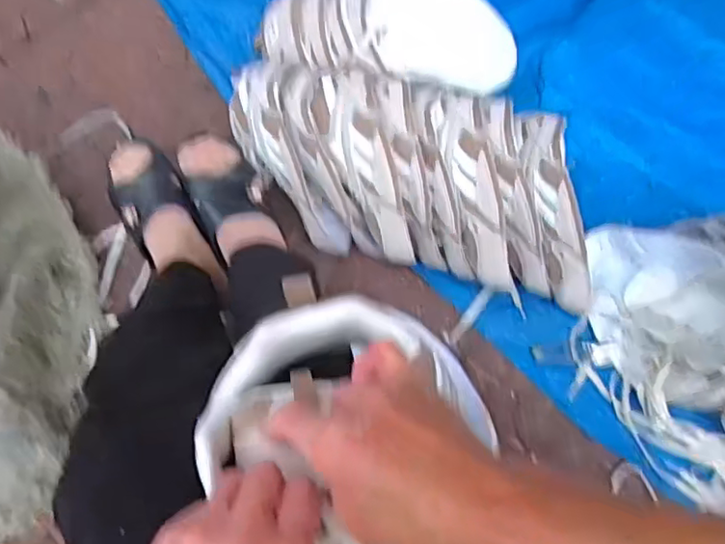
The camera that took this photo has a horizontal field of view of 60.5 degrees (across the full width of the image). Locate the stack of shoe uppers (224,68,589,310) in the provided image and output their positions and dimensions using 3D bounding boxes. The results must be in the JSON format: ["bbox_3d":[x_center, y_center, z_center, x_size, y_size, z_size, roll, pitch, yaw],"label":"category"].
[{"bbox_3d":[0.064,-0.118,0.741,0.463,0.133,0.199,19,65,8],"label":"stack of shoe uppers"}]

